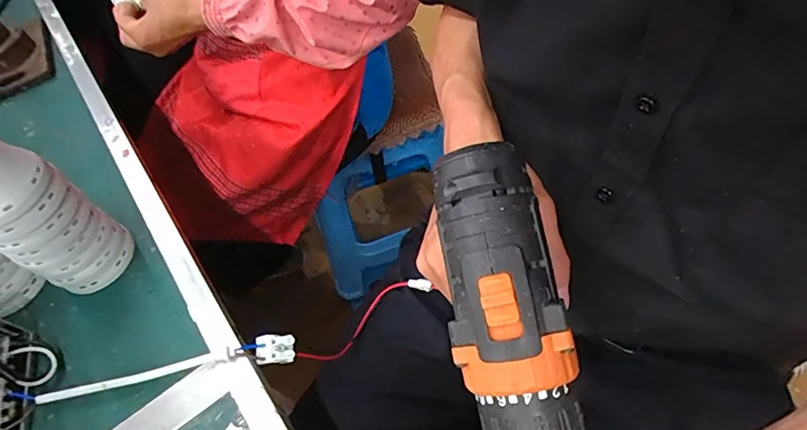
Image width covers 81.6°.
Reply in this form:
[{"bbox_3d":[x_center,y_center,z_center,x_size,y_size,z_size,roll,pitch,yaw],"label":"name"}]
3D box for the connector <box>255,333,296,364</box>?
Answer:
[{"bbox_3d":[-0.099,0.103,0.359,0.030,0.013,0.022,5,67,-23],"label":"connector"}]

